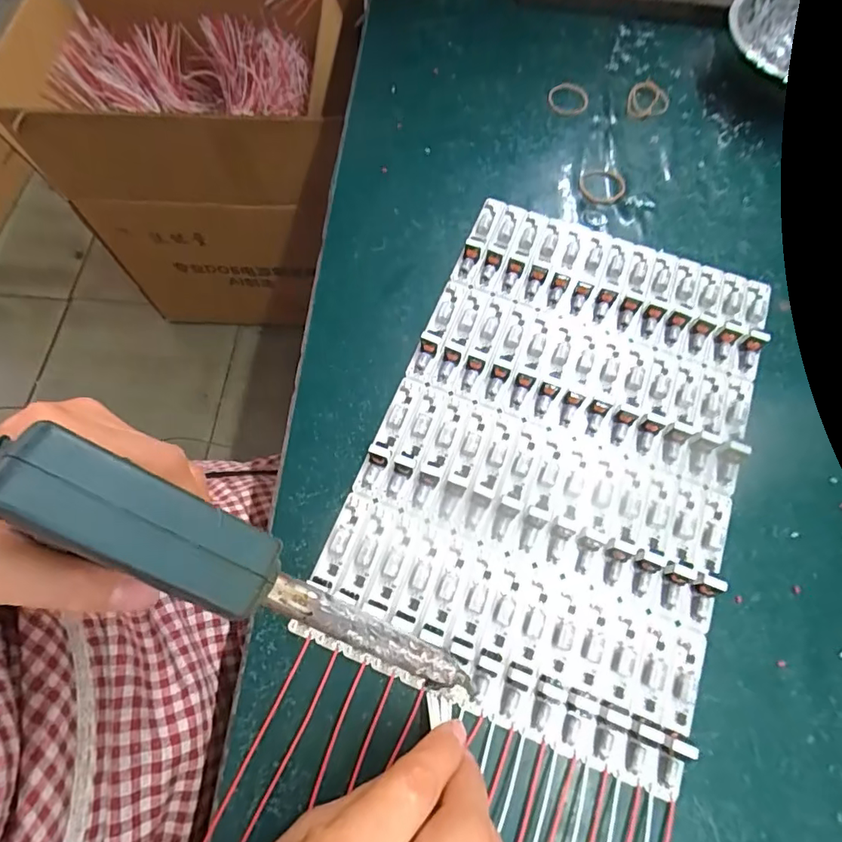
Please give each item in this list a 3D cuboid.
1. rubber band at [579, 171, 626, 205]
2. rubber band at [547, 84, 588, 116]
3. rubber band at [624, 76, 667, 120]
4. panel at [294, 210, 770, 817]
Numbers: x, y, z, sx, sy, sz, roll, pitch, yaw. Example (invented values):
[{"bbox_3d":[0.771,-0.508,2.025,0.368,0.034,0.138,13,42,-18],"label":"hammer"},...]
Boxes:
[{"bbox_3d":[0.126,-0.163,0.358,0.032,0.005,0.026,17,78,9],"label":"rubber band"},{"bbox_3d":[0.114,-0.249,0.395,0.031,0.005,0.029,10,81,-2],"label":"rubber band"},{"bbox_3d":[0.170,-0.240,0.383,0.029,0.004,0.040,21,70,8],"label":"rubber band"},{"bbox_3d":[0.079,0.011,0.284,0.187,0.013,0.288,22,70,8],"label":"panel"}]

